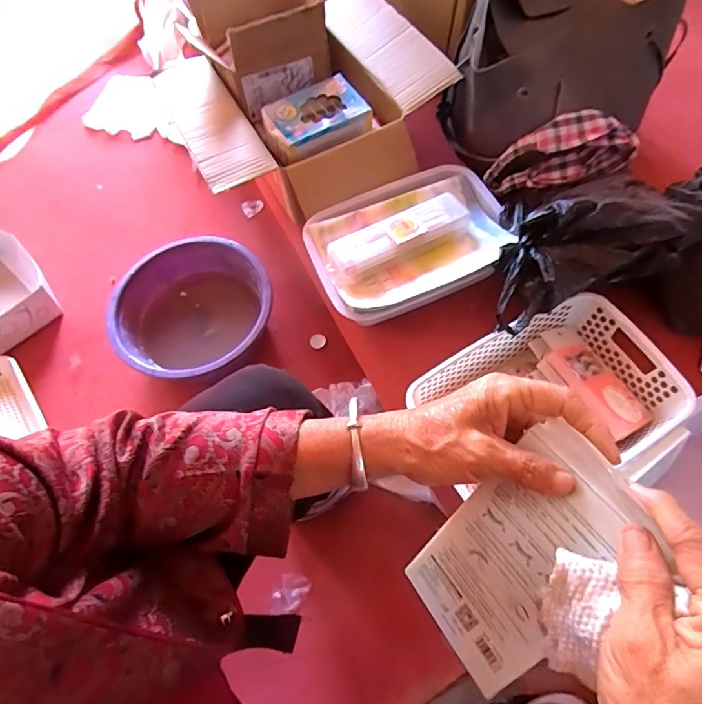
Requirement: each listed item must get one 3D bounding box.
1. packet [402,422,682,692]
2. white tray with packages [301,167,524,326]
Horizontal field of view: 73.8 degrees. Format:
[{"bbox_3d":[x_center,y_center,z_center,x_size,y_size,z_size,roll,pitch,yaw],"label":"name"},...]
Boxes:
[{"bbox_3d":[0.103,0.129,0.289,0.010,0.165,0.090,-1,40,-45],"label":"packet"},{"bbox_3d":[0.089,-0.171,0.703,0.298,0.061,0.218,-21,64,-7],"label":"white tray with packages"}]

